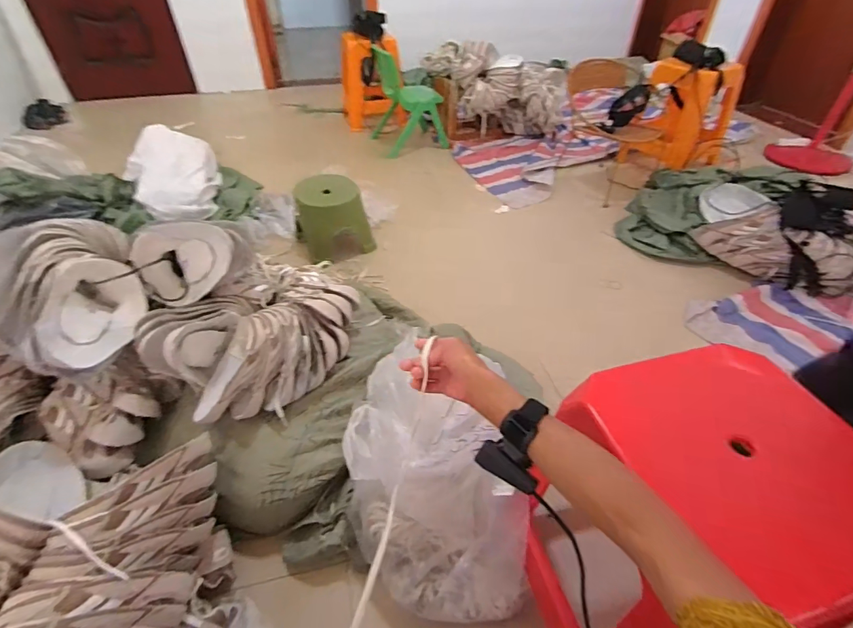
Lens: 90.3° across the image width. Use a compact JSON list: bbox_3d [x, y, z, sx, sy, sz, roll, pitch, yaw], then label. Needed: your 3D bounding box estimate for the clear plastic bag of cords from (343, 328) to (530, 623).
[{"bbox_3d":[-0.005,0.290,0.777,0.273,0.254,0.419,-10,43,-11],"label":"clear plastic bag of cords"}]

